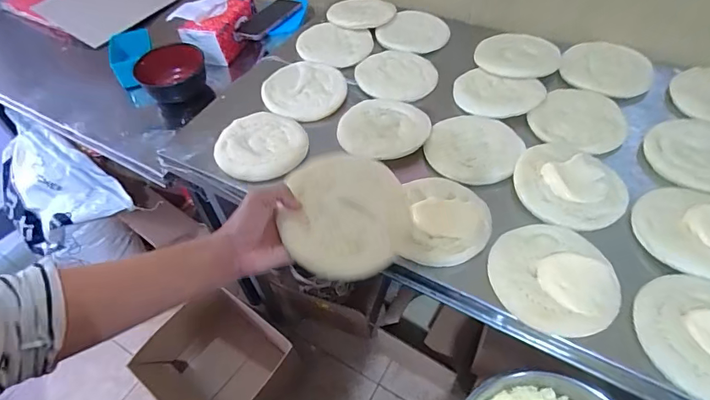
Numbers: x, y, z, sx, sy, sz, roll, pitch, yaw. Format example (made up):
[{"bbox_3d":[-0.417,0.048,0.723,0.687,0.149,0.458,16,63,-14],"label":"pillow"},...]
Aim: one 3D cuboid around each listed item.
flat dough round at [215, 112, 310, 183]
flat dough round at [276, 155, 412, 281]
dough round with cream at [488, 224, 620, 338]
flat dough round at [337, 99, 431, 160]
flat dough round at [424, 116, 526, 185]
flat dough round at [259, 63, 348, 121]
[{"bbox_3d":[-0.146,-0.091,0.702,0.143,0.023,0.138,-2,51,3],"label":"flat dough round"},{"bbox_3d":[-0.009,0.019,0.485,0.139,0.018,0.134,1,76,-3],"label":"flat dough round"},{"bbox_3d":[0.240,0.087,0.521,0.141,0.023,0.145,-2,51,3],"label":"dough round with cream"},{"bbox_3d":[0.047,-0.118,0.710,0.144,0.012,0.144,-2,51,3],"label":"flat dough round"},{"bbox_3d":[0.186,-0.084,0.678,0.136,0.016,0.142,-1,52,2],"label":"flat dough round"},{"bbox_3d":[-0.092,-0.200,0.783,0.145,0.019,0.136,-2,51,3],"label":"flat dough round"}]

